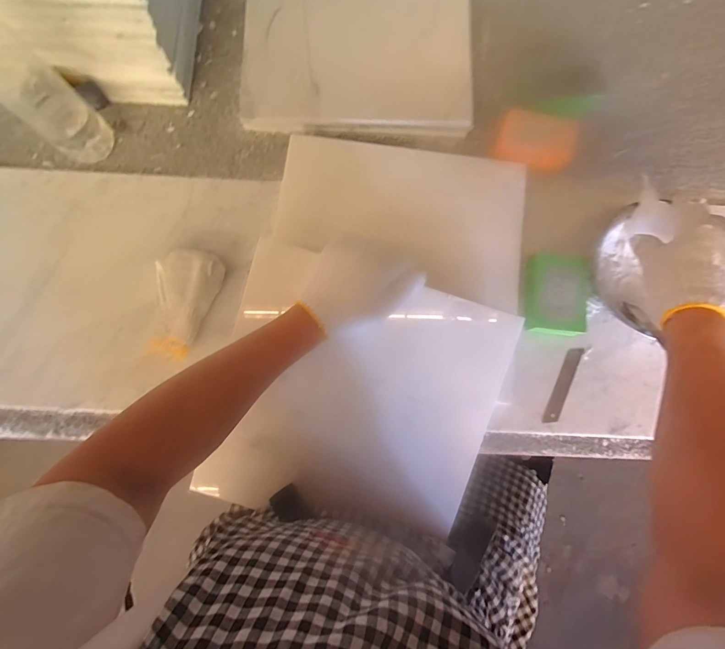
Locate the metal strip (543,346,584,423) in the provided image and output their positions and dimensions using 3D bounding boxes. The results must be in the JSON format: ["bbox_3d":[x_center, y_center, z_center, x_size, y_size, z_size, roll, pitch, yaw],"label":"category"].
[{"bbox_3d":[0.245,0.074,0.433,0.018,0.004,0.098,25,84,2],"label":"metal strip"}]

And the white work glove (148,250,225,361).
[{"bbox_3d":[-0.222,-0.028,0.425,0.071,0.031,0.127,22,83,4],"label":"white work glove"}]

